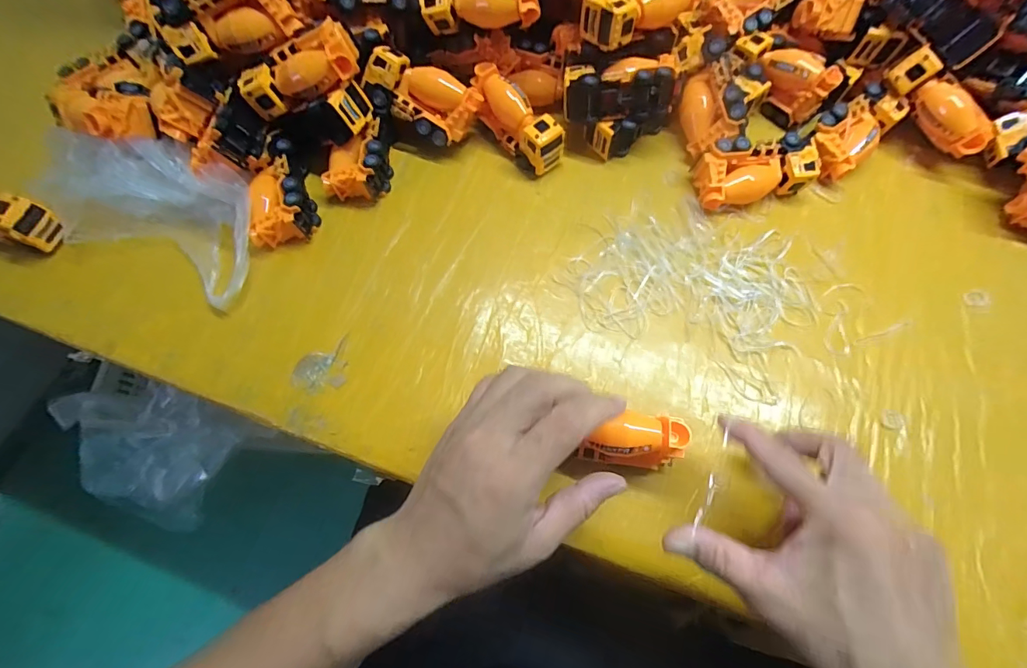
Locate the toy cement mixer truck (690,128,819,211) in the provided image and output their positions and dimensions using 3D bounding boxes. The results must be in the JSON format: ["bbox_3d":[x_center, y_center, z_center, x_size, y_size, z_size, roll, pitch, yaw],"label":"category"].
[{"bbox_3d":[0.221,-0.148,0.406,0.104,0.035,0.053,-9,69,-3],"label":"toy cement mixer truck"}]

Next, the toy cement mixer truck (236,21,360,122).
[{"bbox_3d":[-0.182,-0.223,0.381,0.096,0.032,0.044,-17,64,14],"label":"toy cement mixer truck"}]

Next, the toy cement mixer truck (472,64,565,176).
[{"bbox_3d":[0.001,-0.204,0.420,0.032,0.043,0.108,-40,89,-17],"label":"toy cement mixer truck"}]

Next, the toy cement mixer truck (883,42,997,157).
[{"bbox_3d":[0.392,-0.212,0.405,0.044,0.036,0.105,-36,88,-16],"label":"toy cement mixer truck"}]

